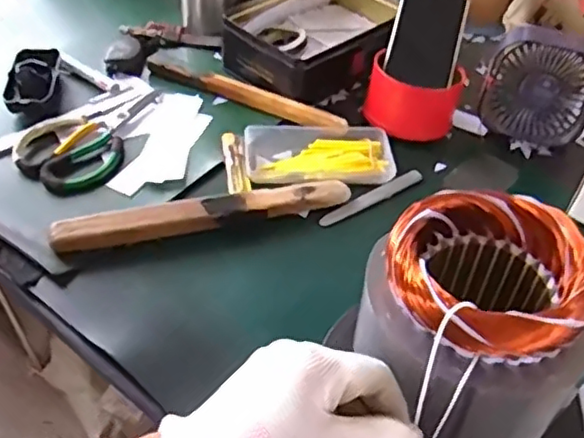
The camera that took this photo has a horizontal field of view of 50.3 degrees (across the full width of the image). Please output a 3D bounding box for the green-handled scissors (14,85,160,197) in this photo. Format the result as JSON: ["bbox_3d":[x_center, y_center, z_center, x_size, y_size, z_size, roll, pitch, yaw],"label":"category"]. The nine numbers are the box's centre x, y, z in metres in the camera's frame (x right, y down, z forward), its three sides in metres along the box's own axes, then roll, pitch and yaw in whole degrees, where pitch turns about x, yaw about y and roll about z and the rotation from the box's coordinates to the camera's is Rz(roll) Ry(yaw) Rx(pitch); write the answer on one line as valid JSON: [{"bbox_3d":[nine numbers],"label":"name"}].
[{"bbox_3d":[-0.207,-0.089,0.665,0.105,0.011,0.170,27,50,22],"label":"green-handled scissors"}]

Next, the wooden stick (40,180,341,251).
[{"bbox_3d":[-0.079,-0.006,0.581,0.273,0.023,0.034,-12,47,-14],"label":"wooden stick"}]

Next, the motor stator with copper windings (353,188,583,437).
[{"bbox_3d":[0.120,0.075,0.417,0.116,0.136,0.133,-5,46,-8],"label":"motor stator with copper windings"}]

